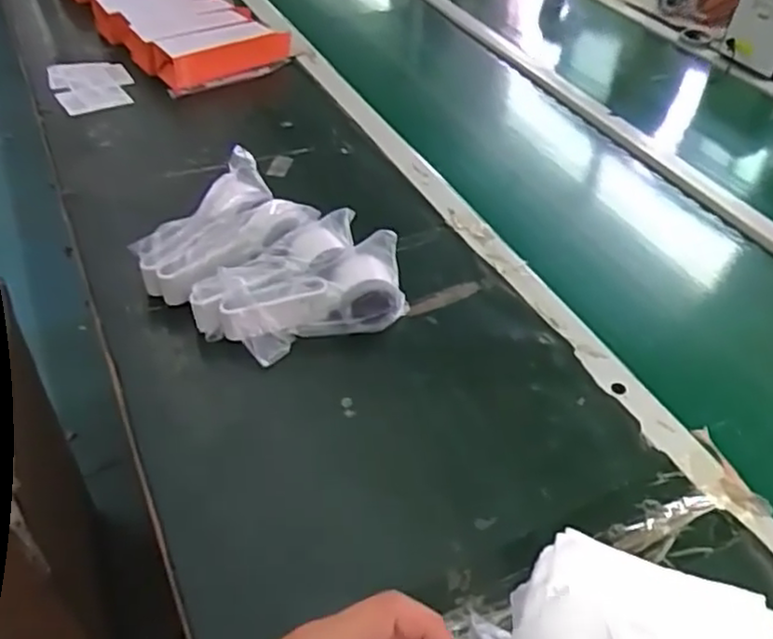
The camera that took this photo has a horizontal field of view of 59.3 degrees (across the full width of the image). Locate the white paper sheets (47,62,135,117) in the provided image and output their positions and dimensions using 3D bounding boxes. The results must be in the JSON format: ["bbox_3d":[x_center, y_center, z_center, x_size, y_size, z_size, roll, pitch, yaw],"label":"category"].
[{"bbox_3d":[-0.436,-0.347,1.011,0.108,0.008,0.149,-24,56,-23],"label":"white paper sheets"}]

